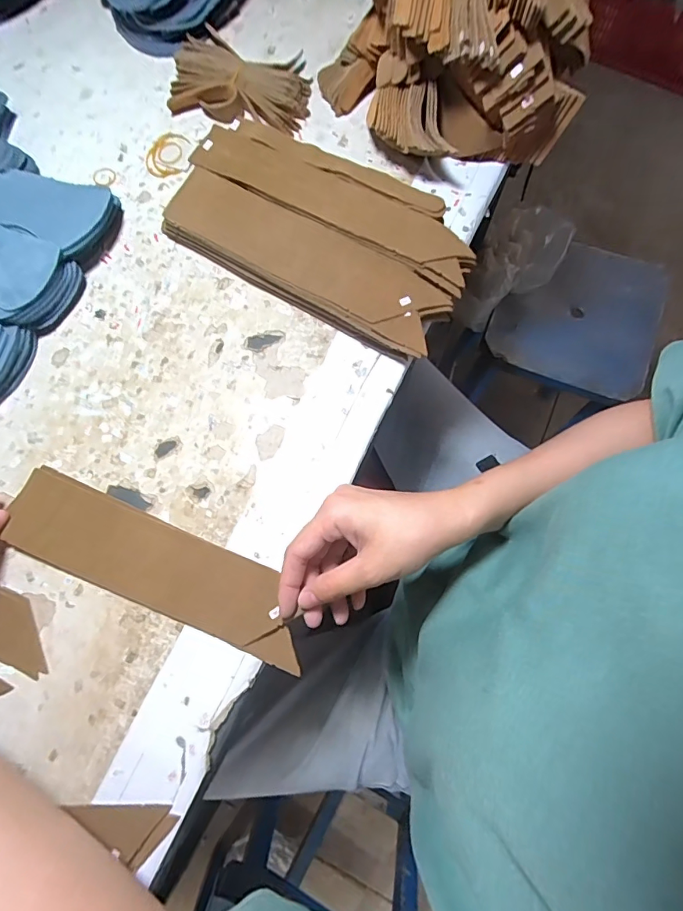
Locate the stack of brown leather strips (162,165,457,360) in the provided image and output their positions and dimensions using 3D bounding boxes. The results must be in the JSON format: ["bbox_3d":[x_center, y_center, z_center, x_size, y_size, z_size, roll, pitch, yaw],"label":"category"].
[{"bbox_3d":[-0.031,-0.153,0.372,0.236,0.033,0.066,27,77,8],"label":"stack of brown leather strips"}]

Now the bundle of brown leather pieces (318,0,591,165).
[{"bbox_3d":[0.088,-0.353,0.367,0.191,0.118,0.193,0,75,1],"label":"bundle of brown leather pieces"}]

